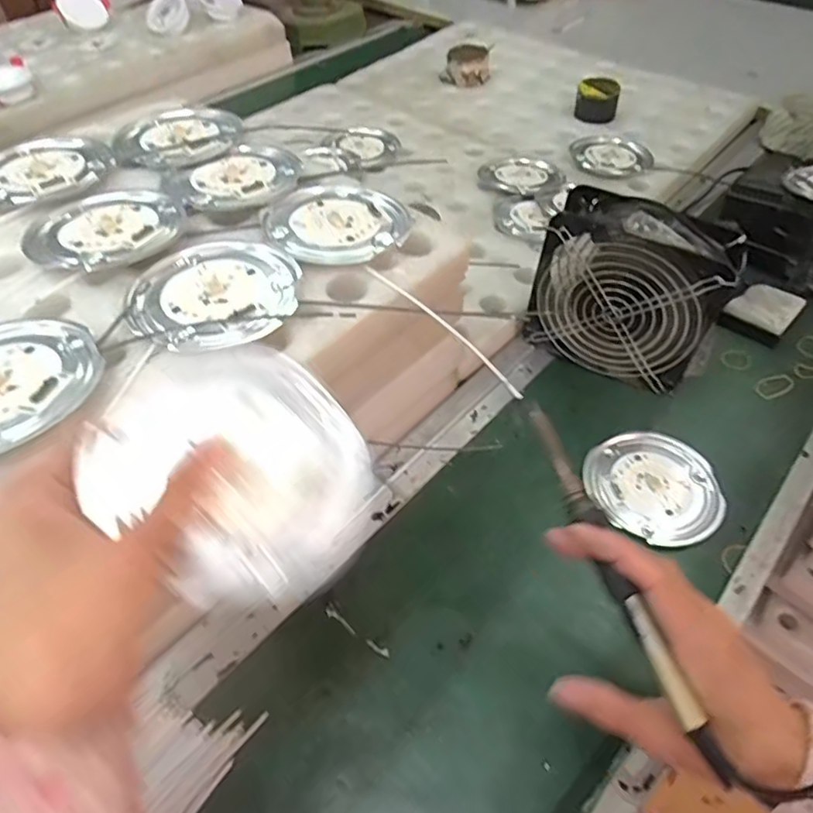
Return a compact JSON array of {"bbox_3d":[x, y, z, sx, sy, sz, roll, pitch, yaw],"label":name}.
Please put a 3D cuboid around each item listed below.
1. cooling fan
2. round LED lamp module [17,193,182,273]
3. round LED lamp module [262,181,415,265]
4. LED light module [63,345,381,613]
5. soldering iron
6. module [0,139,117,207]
[{"bbox_3d":[0.191,-0.104,0.514,0.147,0.141,0.060,19,53,16],"label":"cooling fan"},{"bbox_3d":[-0.206,-0.124,0.405,0.092,0.012,0.090,0,50,1],"label":"round LED lamp module"},{"bbox_3d":[-0.050,-0.135,0.427,0.096,0.009,0.098,0,50,1],"label":"round LED lamp module"},{"bbox_3d":[-0.068,0.025,0.246,0.114,0.006,0.097,40,68,4],"label":"LED light module"},{"bbox_3d":[0.107,0.083,0.306,0.017,0.011,0.198,-16,62,-12],"label":"soldering iron"},{"bbox_3d":[-0.282,-0.180,0.453,0.080,0.011,0.087,0,50,1],"label":"module"}]

